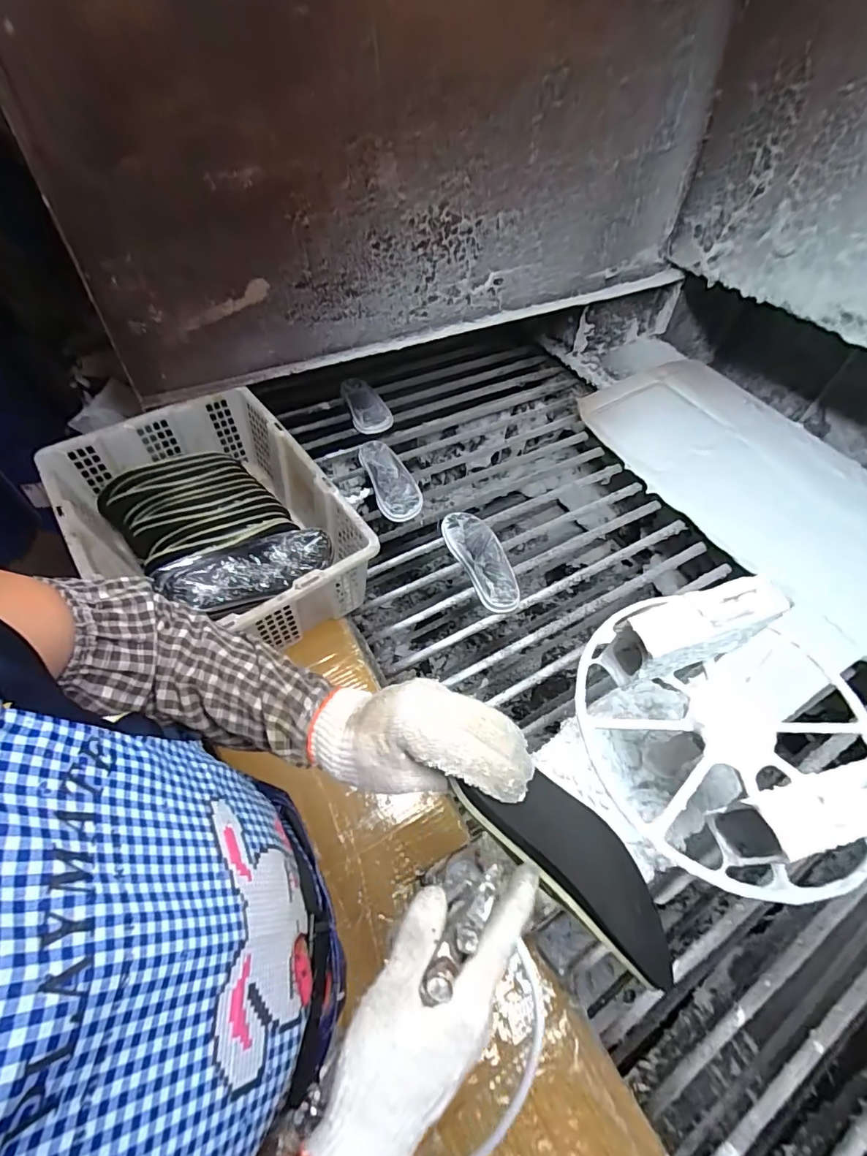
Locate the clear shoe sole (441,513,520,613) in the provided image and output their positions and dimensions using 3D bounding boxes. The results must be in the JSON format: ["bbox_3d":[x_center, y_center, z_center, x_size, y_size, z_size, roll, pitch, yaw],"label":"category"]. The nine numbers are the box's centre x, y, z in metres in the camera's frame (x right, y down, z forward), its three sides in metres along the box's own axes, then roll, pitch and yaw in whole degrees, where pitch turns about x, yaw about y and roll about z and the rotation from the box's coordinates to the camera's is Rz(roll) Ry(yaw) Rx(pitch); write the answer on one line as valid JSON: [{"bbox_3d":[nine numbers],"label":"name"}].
[{"bbox_3d":[0.092,-0.035,0.918,0.098,0.023,0.225,-16,59,-15],"label":"clear shoe sole"}]

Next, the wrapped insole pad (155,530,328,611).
[{"bbox_3d":[-0.247,-0.017,0.673,0.223,0.020,0.098,-22,59,-35],"label":"wrapped insole pad"}]

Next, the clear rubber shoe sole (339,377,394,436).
[{"bbox_3d":[-0.167,-0.428,1.199,0.095,0.051,0.222,-14,58,-13],"label":"clear rubber shoe sole"}]

